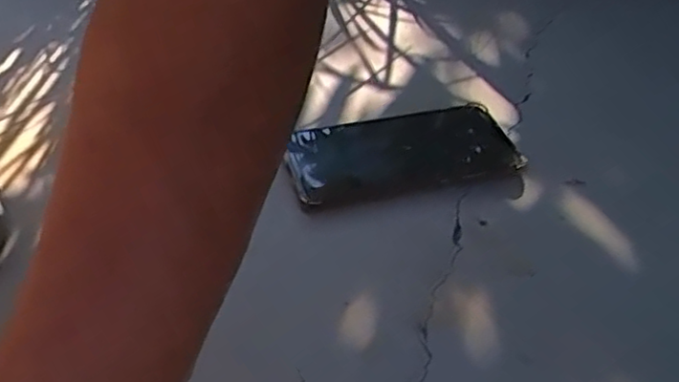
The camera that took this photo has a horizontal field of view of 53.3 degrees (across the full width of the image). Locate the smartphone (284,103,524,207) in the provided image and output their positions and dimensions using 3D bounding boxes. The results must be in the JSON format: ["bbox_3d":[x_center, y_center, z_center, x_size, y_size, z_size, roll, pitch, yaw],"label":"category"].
[{"bbox_3d":[0.041,-0.028,0.480,0.155,0.016,0.070,-10,55,-10],"label":"smartphone"}]

